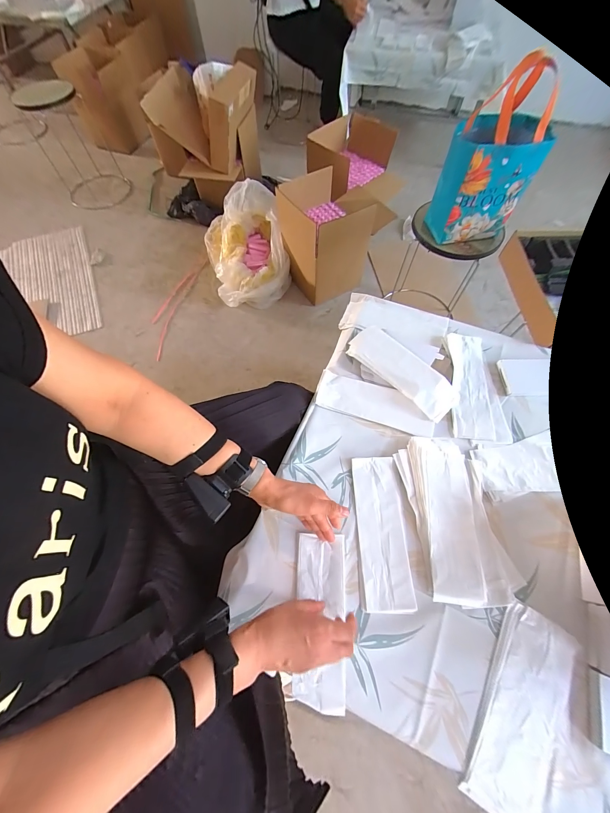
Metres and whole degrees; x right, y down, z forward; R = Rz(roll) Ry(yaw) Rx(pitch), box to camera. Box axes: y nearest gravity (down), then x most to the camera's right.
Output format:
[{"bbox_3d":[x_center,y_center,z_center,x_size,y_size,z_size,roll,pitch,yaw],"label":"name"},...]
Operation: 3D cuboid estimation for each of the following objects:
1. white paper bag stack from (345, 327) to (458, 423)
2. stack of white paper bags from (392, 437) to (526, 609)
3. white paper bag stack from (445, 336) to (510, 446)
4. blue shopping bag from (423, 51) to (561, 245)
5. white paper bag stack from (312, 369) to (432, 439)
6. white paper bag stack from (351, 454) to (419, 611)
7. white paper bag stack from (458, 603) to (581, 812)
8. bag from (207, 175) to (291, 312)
[{"bbox_3d":[0.213,-0.082,0.642,0.255,0.034,0.097,41,72,17],"label":"white paper bag stack"},{"bbox_3d":[0.270,0.192,0.520,0.147,0.028,0.279,-8,66,-3],"label":"stack of white paper bags"},{"bbox_3d":[0.370,-0.046,0.644,0.108,0.018,0.256,2,66,2],"label":"white paper bag stack"},{"bbox_3d":[0.483,-0.639,0.777,0.204,0.314,0.152,-7,64,-2],"label":"blue shopping bag"},{"bbox_3d":[0.149,-0.009,0.622,0.246,0.014,0.086,17,67,8],"label":"white paper bag stack"},{"bbox_3d":[0.136,0.218,0.524,0.085,0.006,0.250,0,66,1],"label":"white paper bag stack"},{"bbox_3d":[0.318,0.436,0.417,0.106,0.012,0.248,29,69,13],"label":"white paper bag stack"},{"bbox_3d":[-0.274,-0.724,1.330,0.348,0.250,0.474,-12,65,-5],"label":"bag"}]

